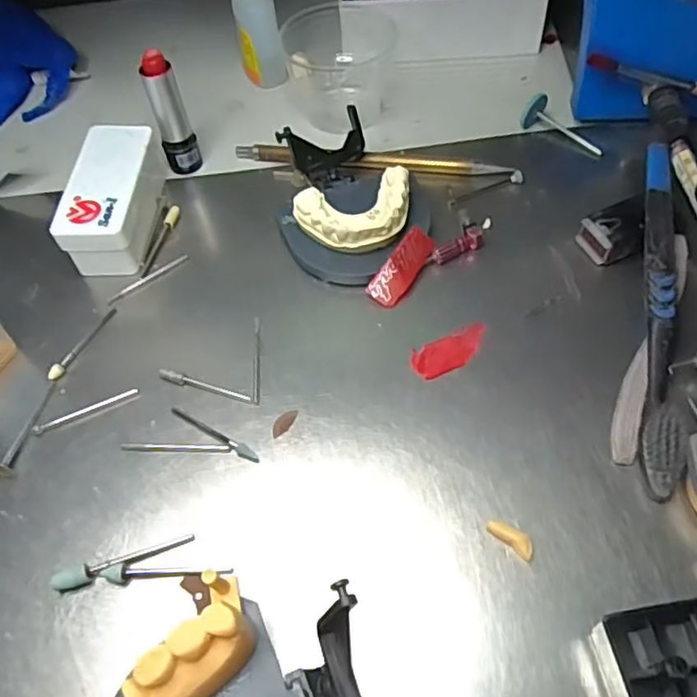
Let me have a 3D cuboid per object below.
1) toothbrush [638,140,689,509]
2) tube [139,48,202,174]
[{"bbox_3d":[0.128,-0.019,0.262,0.012,0.021,0.165,8,56,10],"label":"toothbrush"},{"bbox_3d":[-0.092,-0.119,0.333,0.018,0.068,0.016,-15,55,-6],"label":"tube"}]

